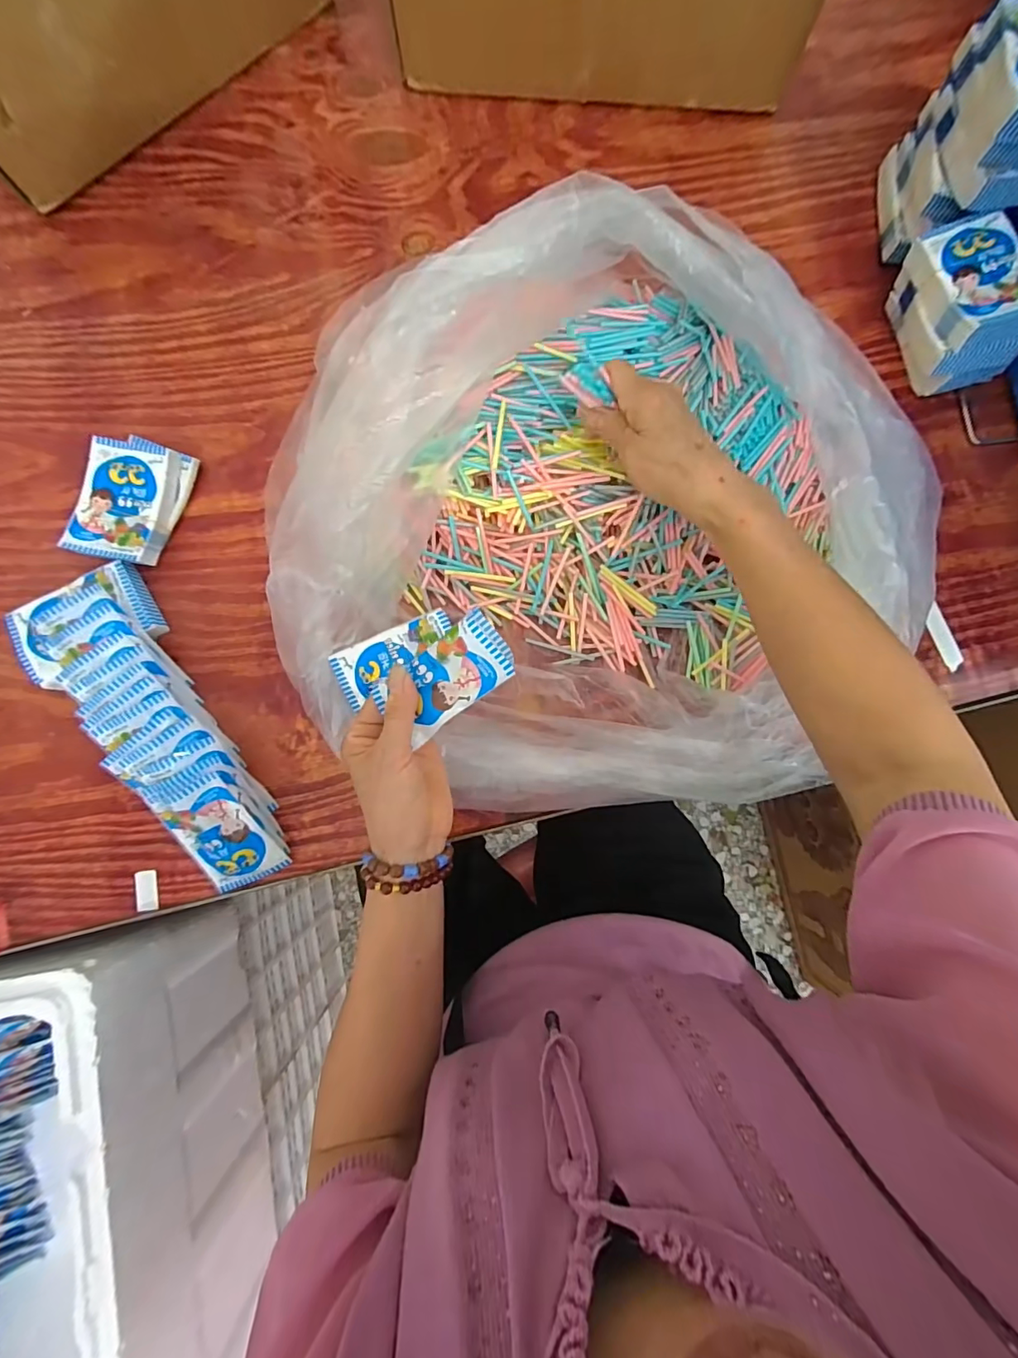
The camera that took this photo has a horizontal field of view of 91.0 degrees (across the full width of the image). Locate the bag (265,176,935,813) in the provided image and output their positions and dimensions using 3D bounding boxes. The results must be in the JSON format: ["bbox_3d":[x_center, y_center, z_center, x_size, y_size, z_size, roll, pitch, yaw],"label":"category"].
[{"bbox_3d":[0.082,-0.106,0.387,0.420,0.131,0.449,33,84,4],"label":"bag"}]

